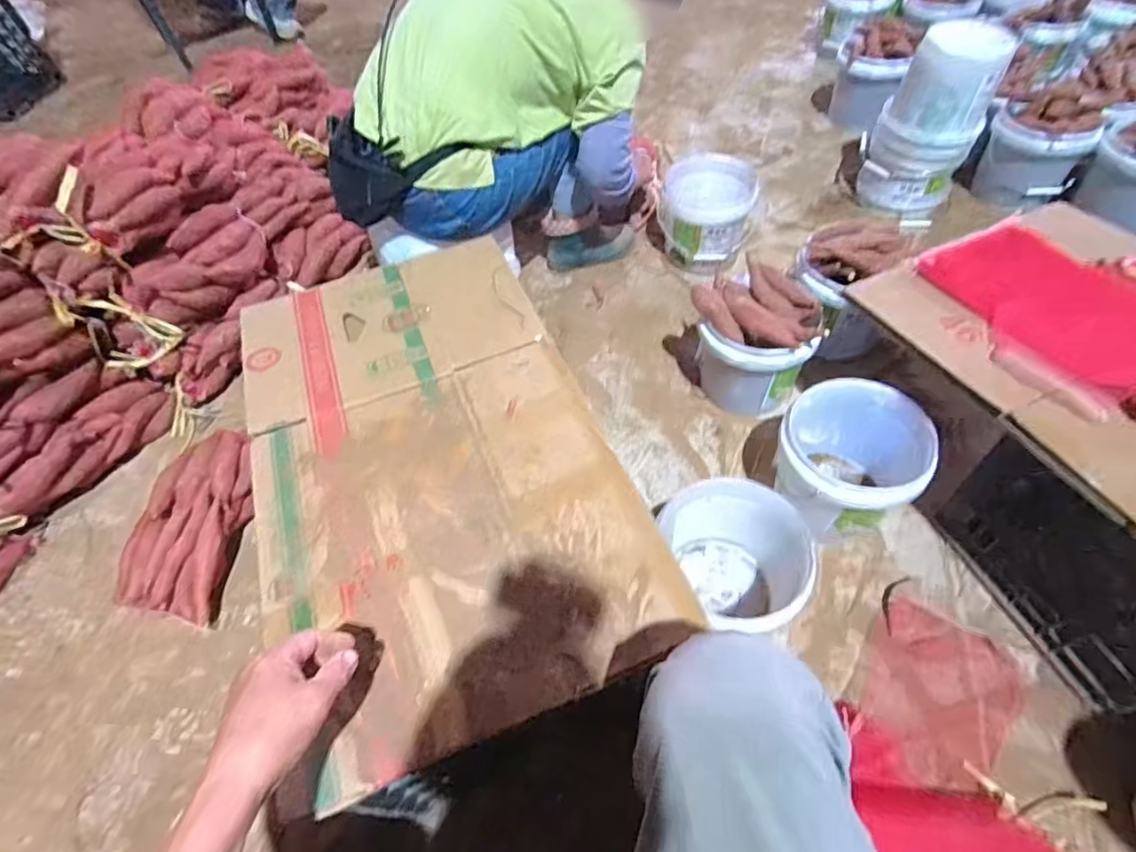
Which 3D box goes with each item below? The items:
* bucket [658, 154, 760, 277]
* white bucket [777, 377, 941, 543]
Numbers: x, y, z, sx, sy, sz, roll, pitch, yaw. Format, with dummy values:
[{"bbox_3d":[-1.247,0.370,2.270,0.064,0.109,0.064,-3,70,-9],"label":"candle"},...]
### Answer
[{"bbox_3d":[0.326,-0.495,1.347,0.210,0.200,0.227,-2,54,3],"label":"bucket"},{"bbox_3d":[0.441,0.068,0.917,0.200,0.184,0.244,23,59,21],"label":"white bucket"}]

